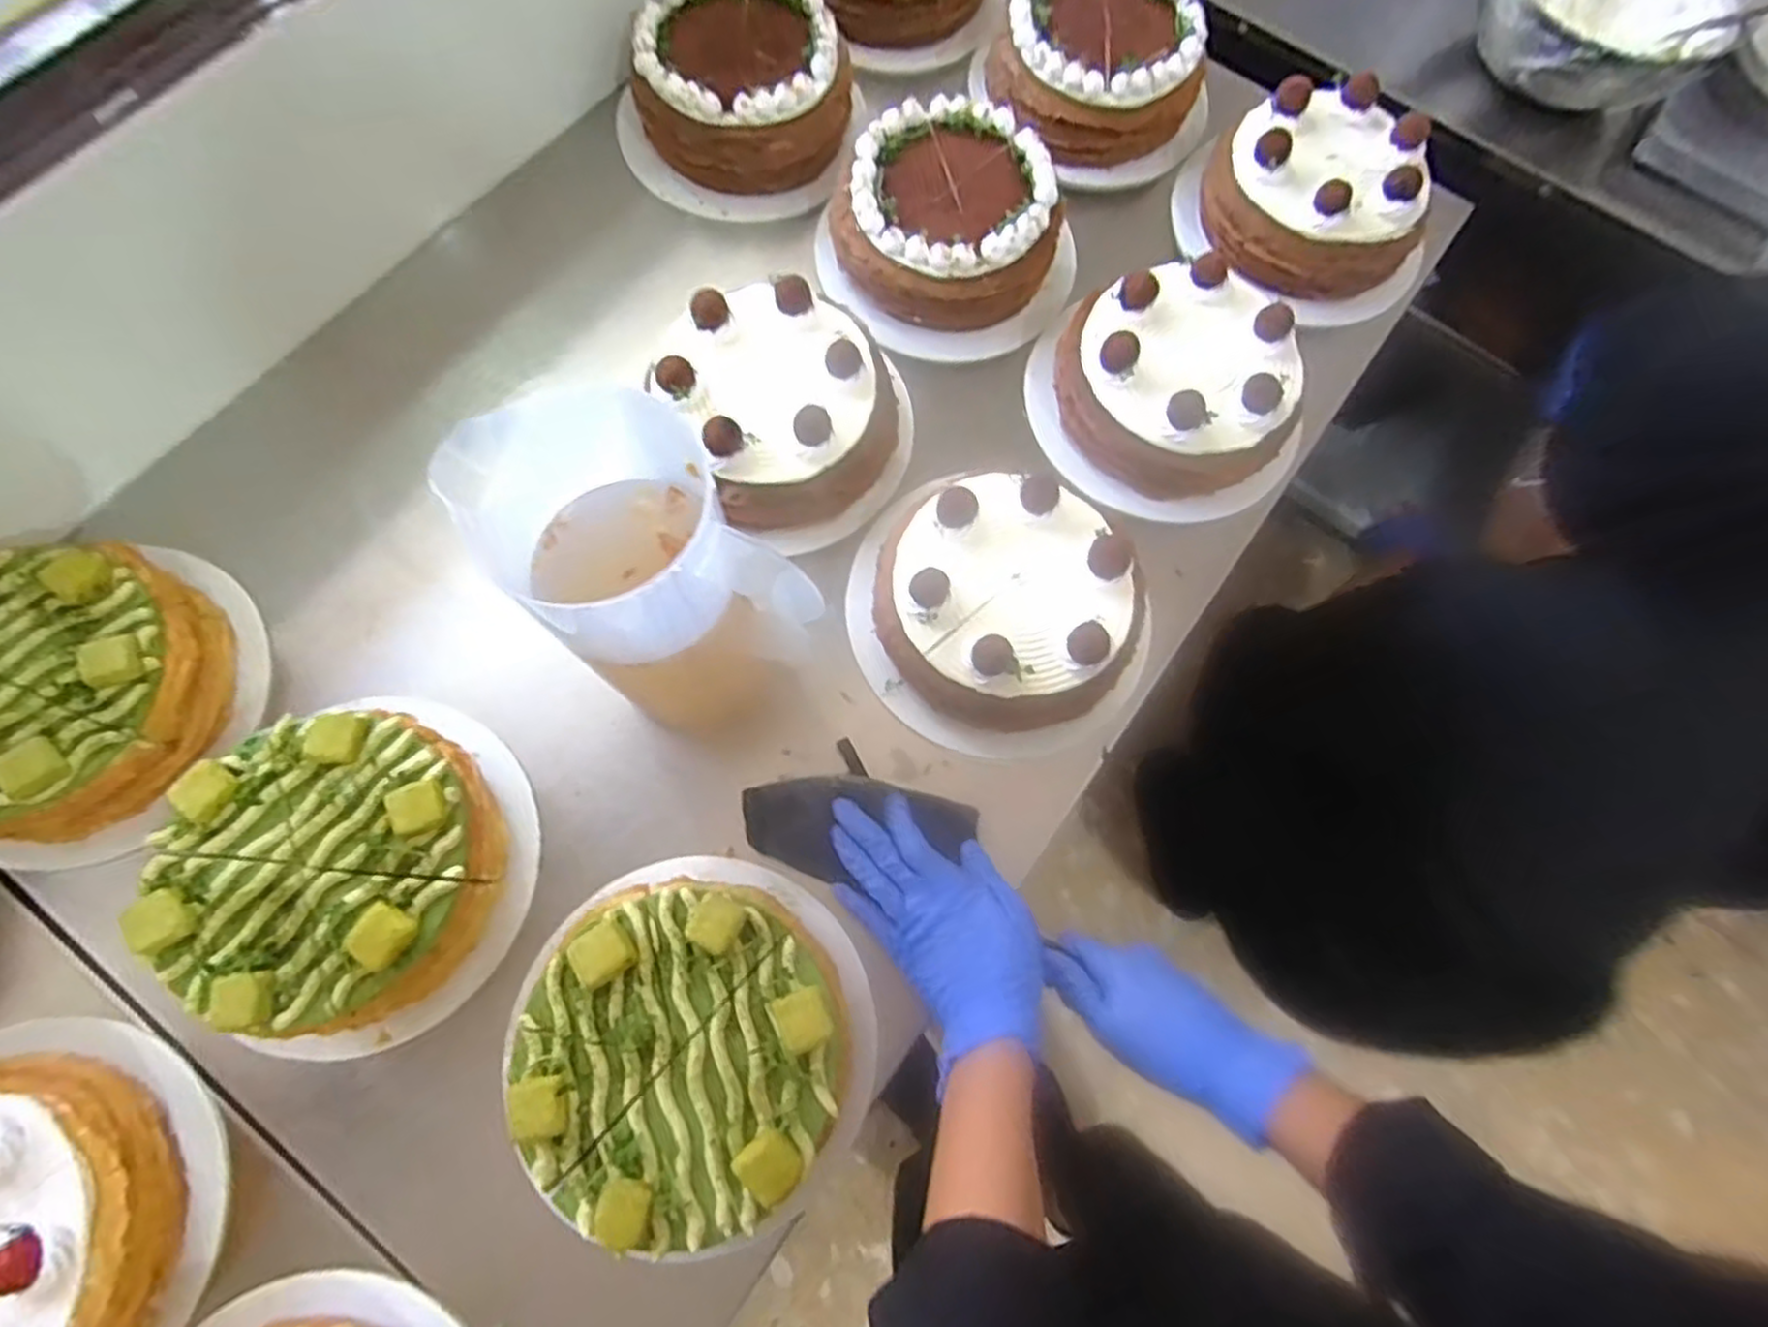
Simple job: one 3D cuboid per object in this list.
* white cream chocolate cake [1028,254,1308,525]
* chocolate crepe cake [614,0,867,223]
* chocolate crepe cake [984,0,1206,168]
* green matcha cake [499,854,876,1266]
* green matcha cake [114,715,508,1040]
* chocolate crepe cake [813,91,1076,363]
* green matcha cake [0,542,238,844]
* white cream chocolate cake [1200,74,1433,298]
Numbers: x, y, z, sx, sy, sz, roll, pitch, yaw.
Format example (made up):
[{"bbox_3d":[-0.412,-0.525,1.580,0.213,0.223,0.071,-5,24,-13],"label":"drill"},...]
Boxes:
[{"bbox_3d":[0.216,-0.200,0.568,0.179,0.075,0.175,1,74,-2],"label":"white cream chocolate cake"},{"bbox_3d":[-0.123,-0.473,0.638,0.196,0.072,0.183,1,74,-2],"label":"chocolate crepe cake"},{"bbox_3d":[0.182,-0.521,0.658,0.163,0.058,0.172,-18,76,-7],"label":"chocolate crepe cake"},{"bbox_3d":[-0.104,0.209,0.434,0.181,0.075,0.186,1,74,-2],"label":"green matcha cake"},{"bbox_3d":[-0.318,0.118,0.451,0.166,0.079,0.169,1,74,-2],"label":"green matcha cake"},{"bbox_3d":[0.056,-0.342,0.617,0.179,0.086,0.168,1,74,-2],"label":"chocolate crepe cake"},{"bbox_3d":[-0.510,0.014,0.471,0.171,0.068,0.172,1,74,-2],"label":"green matcha cake"},{"bbox_3d":[0.353,-0.385,0.622,0.151,0.066,0.145,1,74,-2],"label":"white cream chocolate cake"}]

